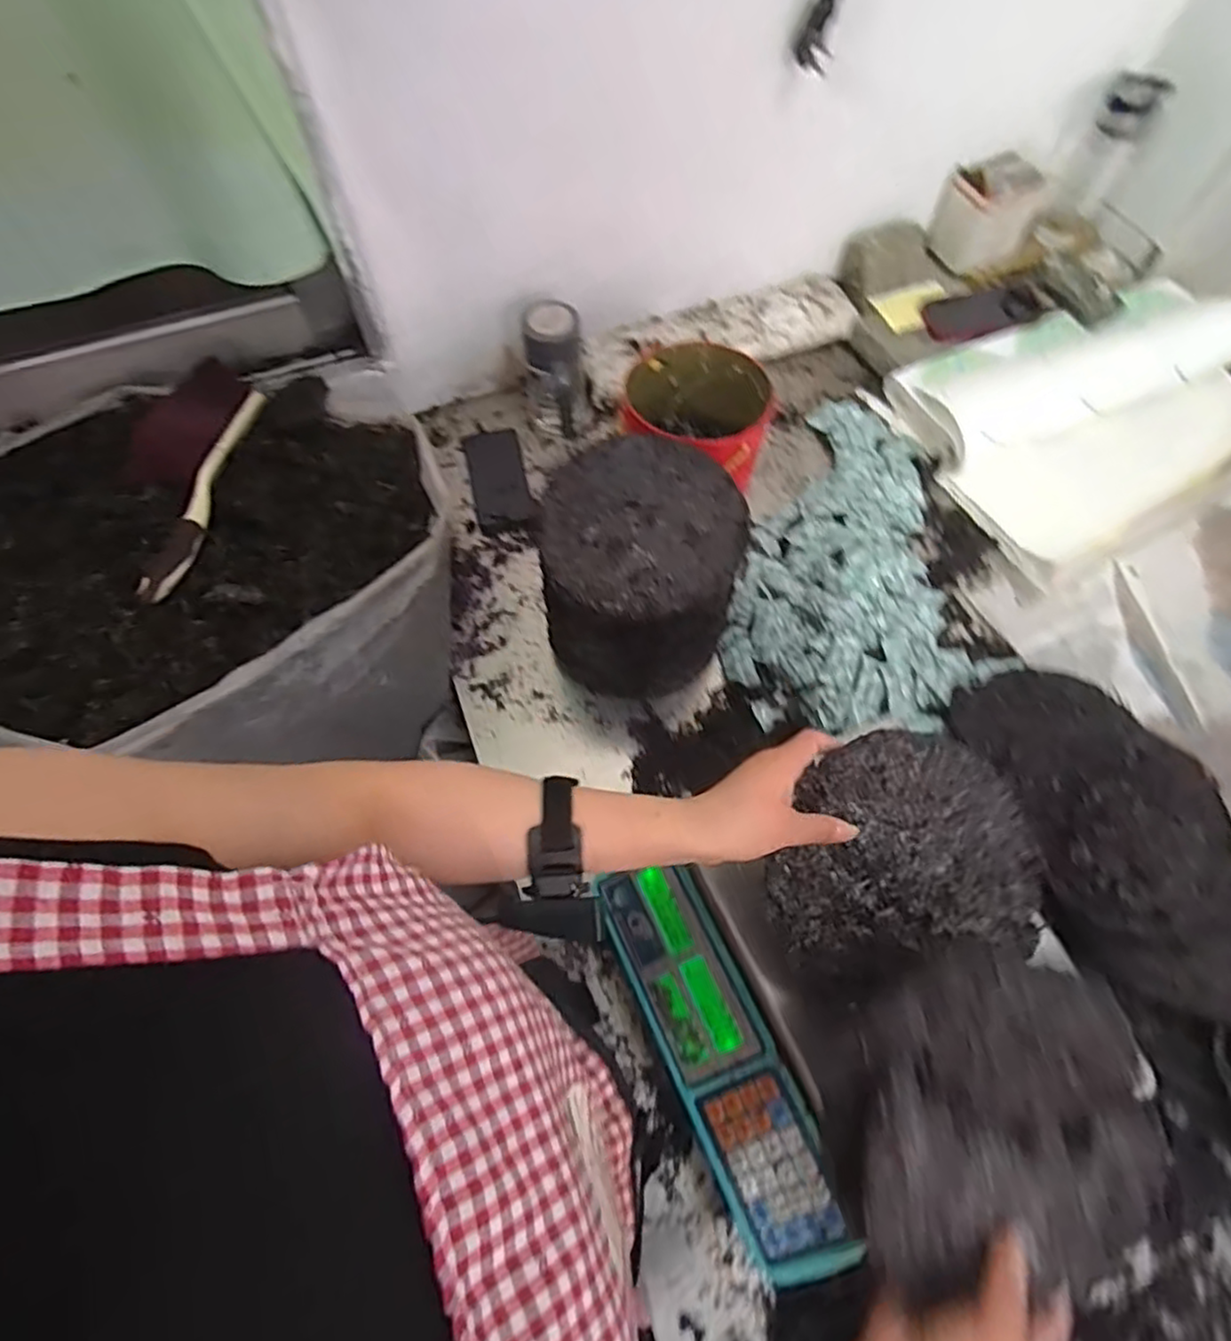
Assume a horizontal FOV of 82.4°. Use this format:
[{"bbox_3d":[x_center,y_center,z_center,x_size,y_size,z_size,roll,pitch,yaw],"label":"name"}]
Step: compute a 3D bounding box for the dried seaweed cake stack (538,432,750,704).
[{"bbox_3d":[0.030,-0.096,0.748,0.182,0.218,0.173,7,64,4],"label":"dried seaweed cake stack"}]

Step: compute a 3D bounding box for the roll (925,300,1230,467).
[{"bbox_3d":[0.659,-0.406,0.970,0.469,0.070,0.139,-20,65,-9],"label":"roll"}]

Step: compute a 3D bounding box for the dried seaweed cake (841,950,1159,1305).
[{"bbox_3d":[0.233,0.262,0.410,0.206,0.022,0.175,14,85,-15],"label":"dried seaweed cake"}]

